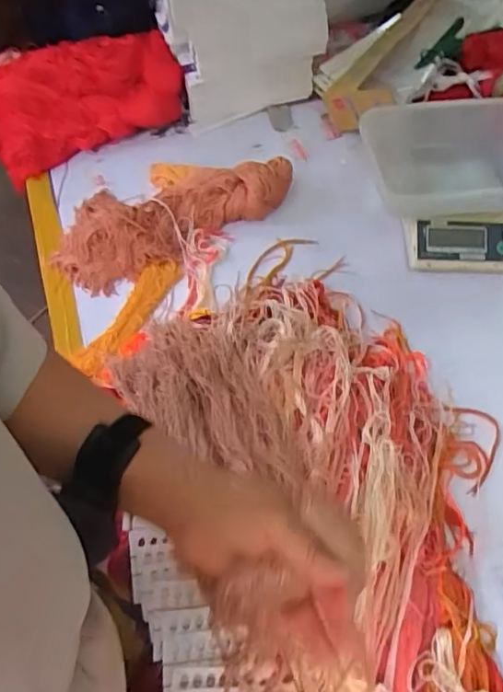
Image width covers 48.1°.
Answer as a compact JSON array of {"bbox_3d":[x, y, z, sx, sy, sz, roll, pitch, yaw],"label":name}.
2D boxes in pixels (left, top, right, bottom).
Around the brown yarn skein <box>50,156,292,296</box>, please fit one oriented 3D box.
[{"bbox_3d":[-0.129,-0.232,0.917,0.404,0.062,0.187,-28,64,-15],"label":"brown yarn skein"}]

